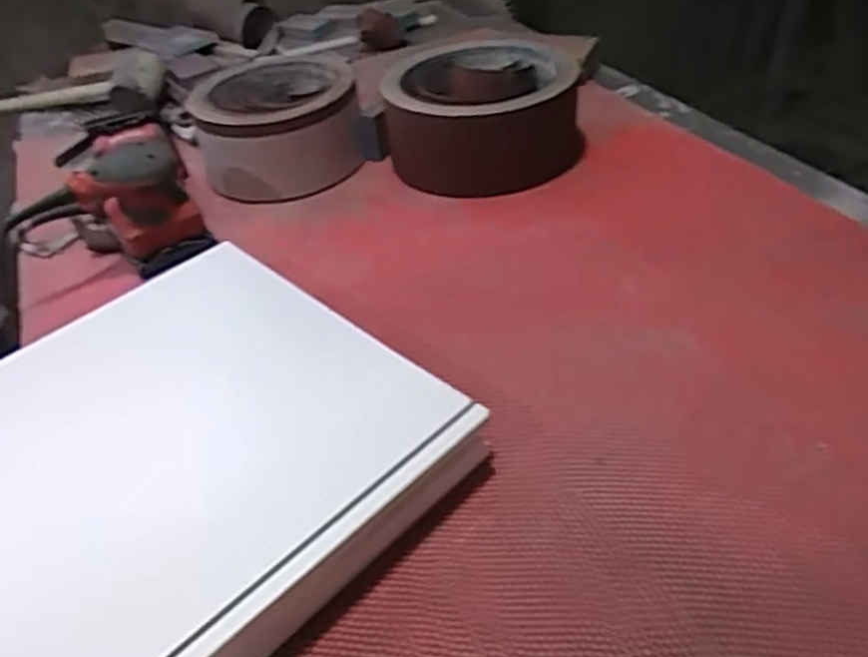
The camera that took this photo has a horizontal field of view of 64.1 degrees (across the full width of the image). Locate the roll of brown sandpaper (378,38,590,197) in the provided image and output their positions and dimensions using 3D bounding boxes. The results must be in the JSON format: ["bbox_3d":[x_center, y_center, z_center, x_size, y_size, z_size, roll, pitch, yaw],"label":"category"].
[{"bbox_3d":[0.075,-0.316,1.014,0.291,0.125,0.265,-7,42,1],"label":"roll of brown sandpaper"}]

